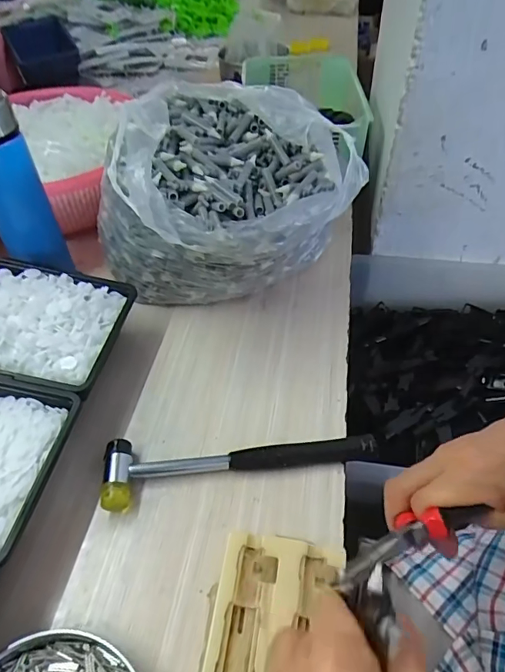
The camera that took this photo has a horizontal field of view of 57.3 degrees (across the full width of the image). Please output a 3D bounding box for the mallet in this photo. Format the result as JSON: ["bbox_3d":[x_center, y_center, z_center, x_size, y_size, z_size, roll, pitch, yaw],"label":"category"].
[{"bbox_3d":[-0.012,0.104,0.410,0.233,0.026,0.056,-9,48,-6],"label":"mallet"}]

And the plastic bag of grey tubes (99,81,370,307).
[{"bbox_3d":[-0.034,-0.133,0.516,0.243,0.189,0.227,26,53,23],"label":"plastic bag of grey tubes"}]

